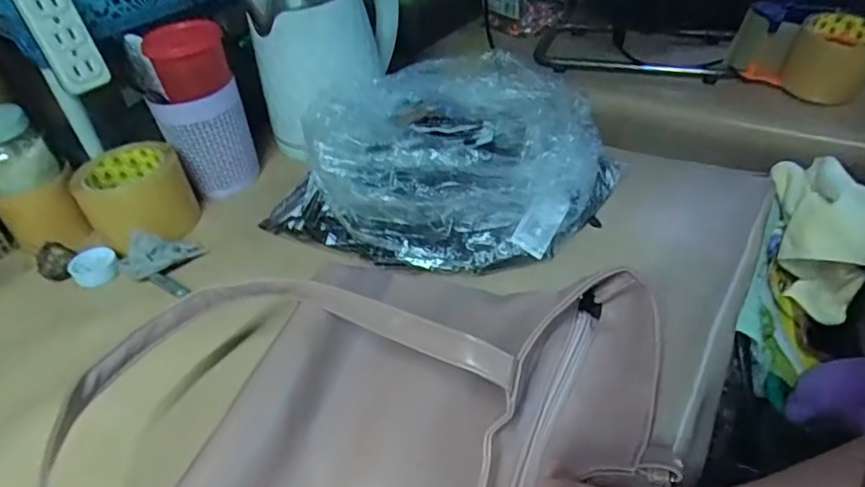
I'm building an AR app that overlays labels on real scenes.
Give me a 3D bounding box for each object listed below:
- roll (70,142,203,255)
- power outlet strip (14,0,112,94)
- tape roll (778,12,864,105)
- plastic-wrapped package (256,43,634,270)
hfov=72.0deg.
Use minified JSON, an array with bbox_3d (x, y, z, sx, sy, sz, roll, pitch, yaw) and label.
[{"bbox_3d":[-0.301,-0.049,0.611,0.101,0.068,0.092,-25,43,-20],"label":"roll"},{"bbox_3d":[-0.340,-0.190,0.547,0.043,0.097,0.019,-30,45,-26],"label":"power outlet strip"},{"bbox_3d":[0.492,-0.227,0.732,0.091,0.086,0.091,20,46,28],"label":"tape roll"},{"bbox_3d":[0.018,-0.086,0.564,0.254,0.128,0.238,20,46,28],"label":"plastic-wrapped package"}]

